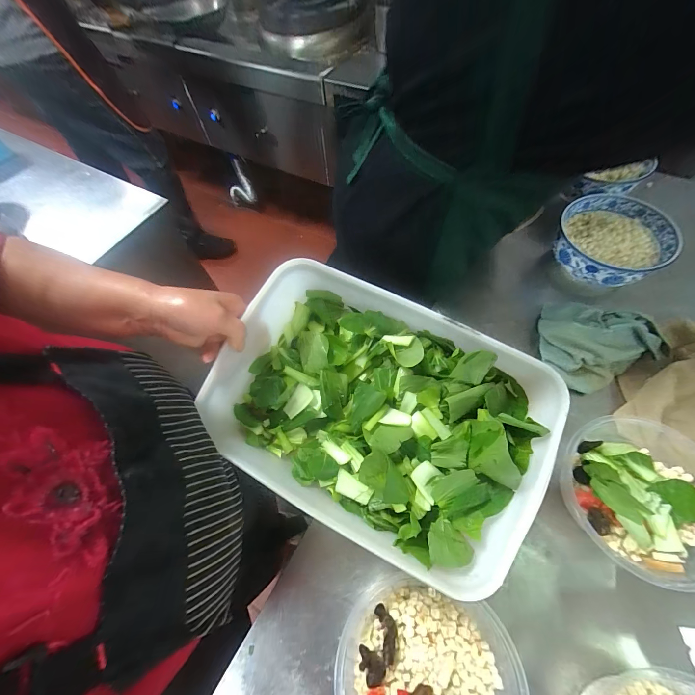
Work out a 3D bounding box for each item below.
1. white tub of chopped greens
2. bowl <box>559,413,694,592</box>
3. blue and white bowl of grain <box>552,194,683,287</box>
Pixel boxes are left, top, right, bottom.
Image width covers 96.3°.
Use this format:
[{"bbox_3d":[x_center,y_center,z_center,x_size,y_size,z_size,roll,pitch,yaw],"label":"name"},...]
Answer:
[{"bbox_3d":[0.027,0.068,0.323,0.326,0.102,0.235,22,77,19],"label":"white tub of chopped greens"},{"bbox_3d":[0.345,0.167,0.367,0.168,0.071,0.185,41,71,18],"label":"bowl"},{"bbox_3d":[0.449,-0.181,0.545,0.172,0.080,0.164,0,64,0],"label":"blue and white bowl of grain"}]

